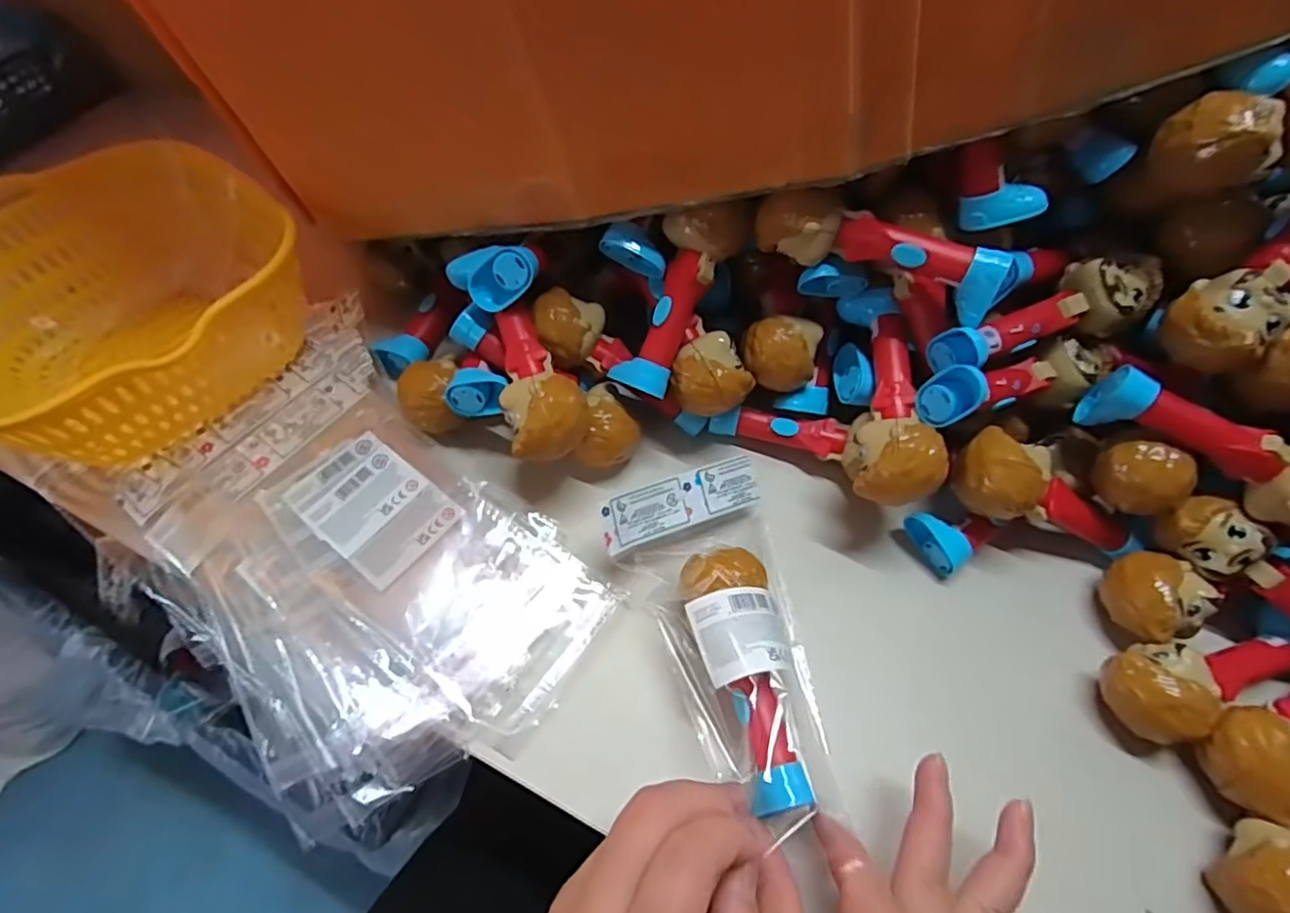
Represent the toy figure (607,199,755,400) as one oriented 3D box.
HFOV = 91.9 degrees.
[{"bbox_3d":[0.017,-0.089,0.342,0.037,0.032,0.111,29,102,14],"label":"toy figure"}]

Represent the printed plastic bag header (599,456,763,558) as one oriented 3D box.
[{"bbox_3d":[0.021,0.026,0.339,0.096,0.006,0.028,-16,92,-24],"label":"printed plastic bag header"}]

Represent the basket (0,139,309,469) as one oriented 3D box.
[{"bbox_3d":[-0.303,-0.087,0.362,0.201,0.085,0.183,36,65,17],"label":"basket"}]

